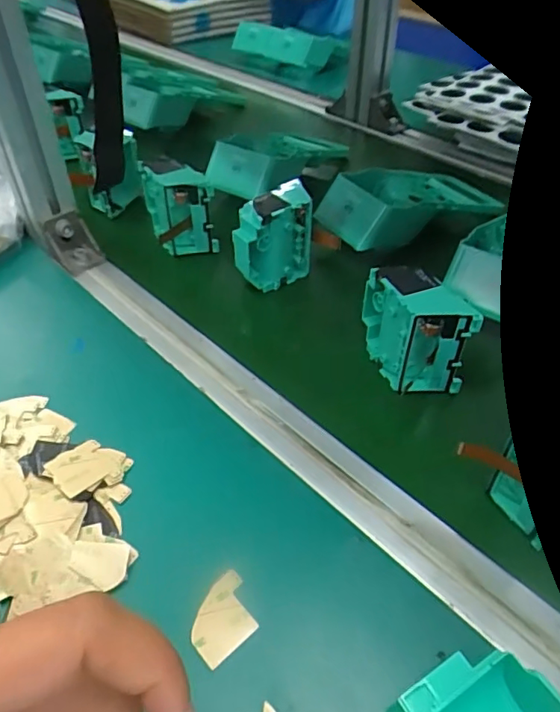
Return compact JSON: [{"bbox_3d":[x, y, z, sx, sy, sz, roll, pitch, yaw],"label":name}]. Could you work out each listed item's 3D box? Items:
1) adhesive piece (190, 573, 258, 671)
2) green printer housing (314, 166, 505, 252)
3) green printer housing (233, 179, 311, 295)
[{"bbox_3d":[-0.029,0.130,0.271,0.035,0.004,0.031,-32,52,-29],"label":"adhesive piece"},{"bbox_3d":[0.121,-0.149,0.530,0.167,0.052,0.096,-19,47,-19],"label":"green printer housing"},{"bbox_3d":[-0.007,-0.096,0.460,0.066,0.091,0.028,-25,49,-24],"label":"green printer housing"}]

